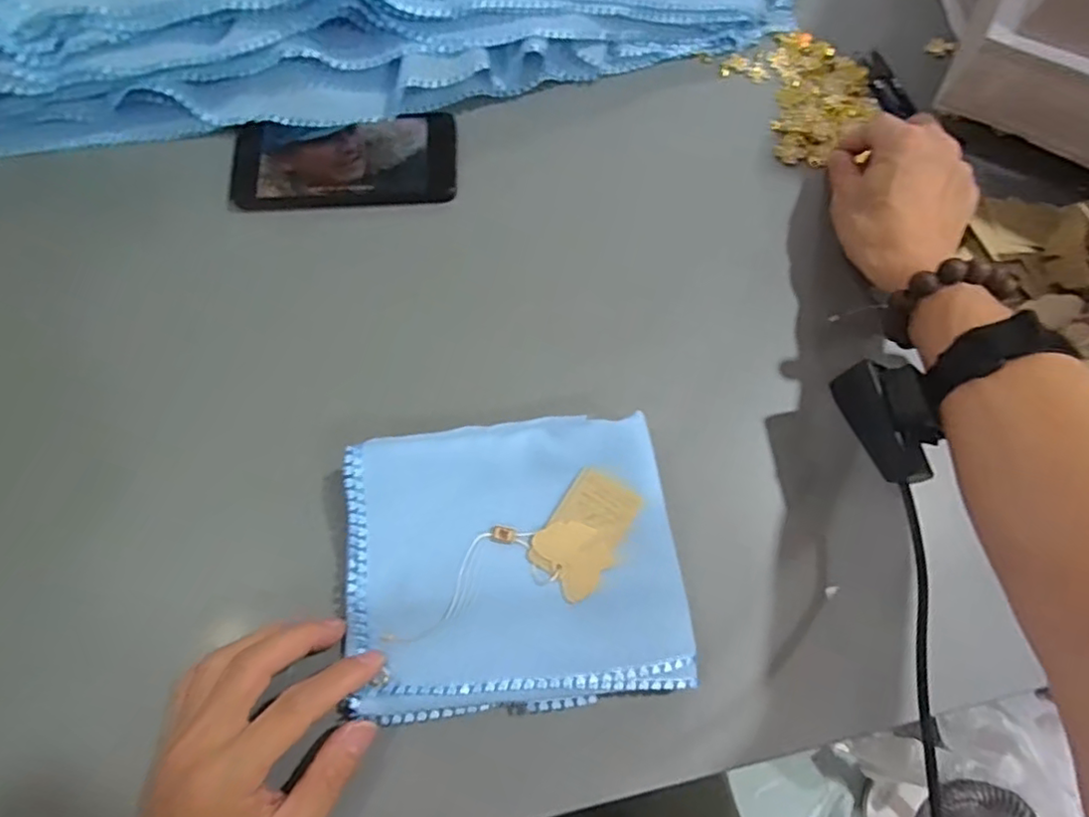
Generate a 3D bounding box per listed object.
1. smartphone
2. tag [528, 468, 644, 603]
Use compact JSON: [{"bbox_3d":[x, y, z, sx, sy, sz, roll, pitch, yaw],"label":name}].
[{"bbox_3d":[-0.149,-0.187,0.456,0.165,0.007,0.077,-6,71,-3],"label":"smartphone"},{"bbox_3d":[0.024,0.070,0.346,0.043,0.005,0.067,35,74,11],"label":"tag"}]

